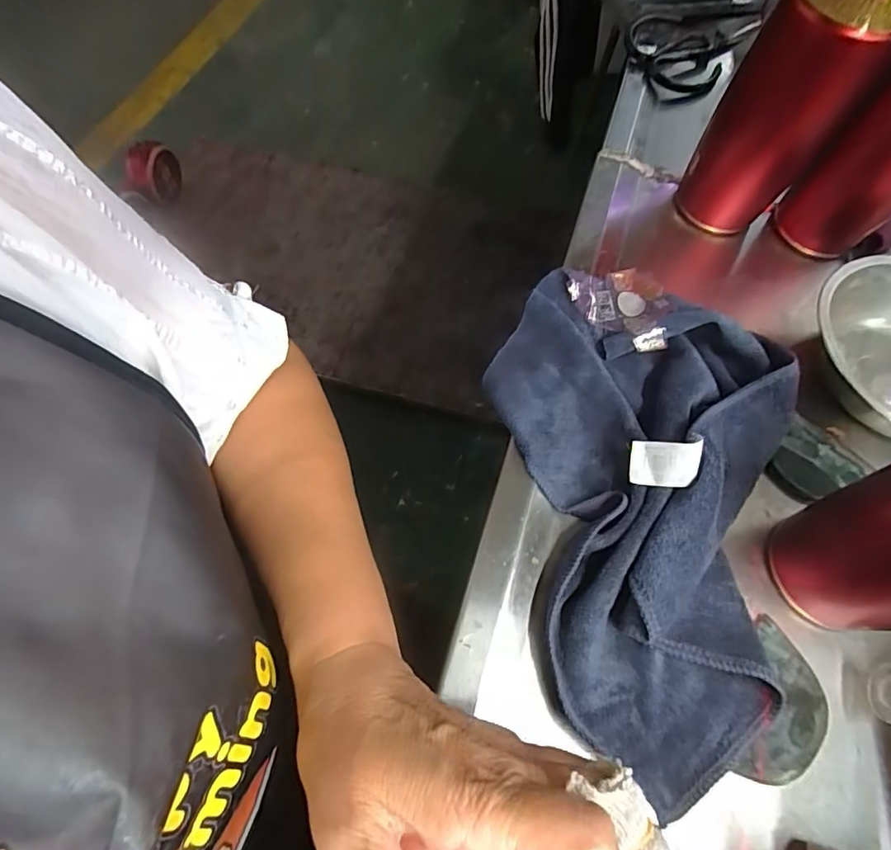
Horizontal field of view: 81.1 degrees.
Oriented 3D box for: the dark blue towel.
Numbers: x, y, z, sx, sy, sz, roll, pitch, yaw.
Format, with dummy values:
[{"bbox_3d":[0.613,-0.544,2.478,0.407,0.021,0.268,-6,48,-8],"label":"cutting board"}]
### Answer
[{"bbox_3d":[0.116,0.036,0.338,0.204,0.051,0.321,17,65,7],"label":"dark blue towel"}]

